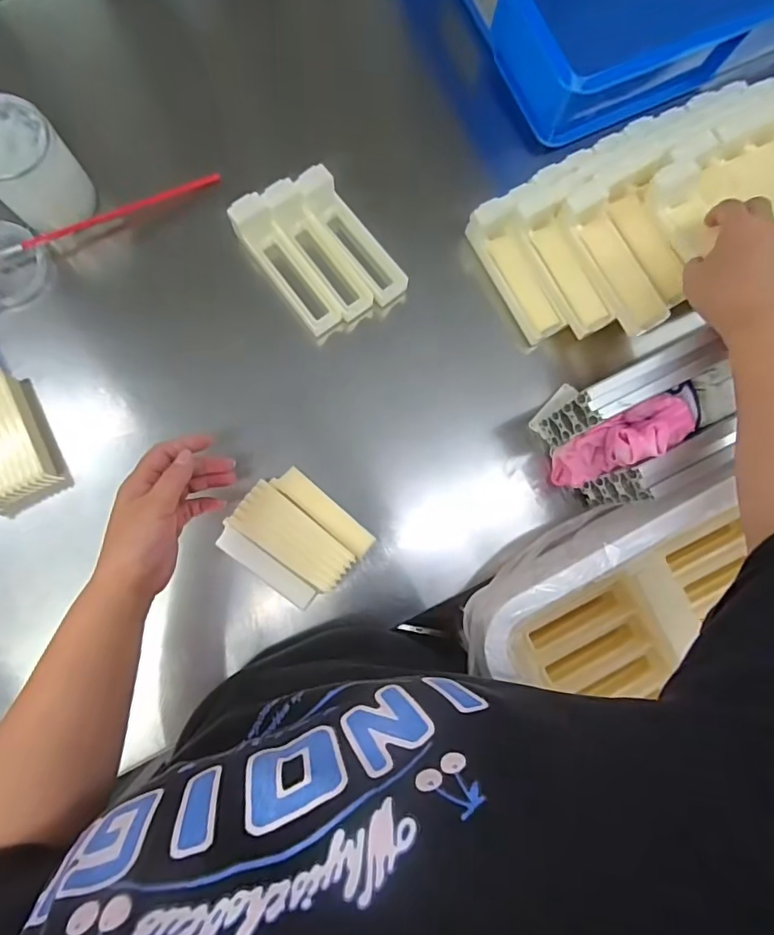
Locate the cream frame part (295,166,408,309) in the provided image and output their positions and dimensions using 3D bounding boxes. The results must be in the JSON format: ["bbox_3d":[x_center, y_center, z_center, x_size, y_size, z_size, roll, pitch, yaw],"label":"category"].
[{"bbox_3d":[-0.033,-0.235,0.537,0.042,0.052,0.140,-39,86,-8],"label":"cream frame part"}]

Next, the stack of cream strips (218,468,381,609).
[{"bbox_3d":[-0.087,0.066,0.498,0.116,0.026,0.098,41,81,2],"label":"stack of cream strips"}]

